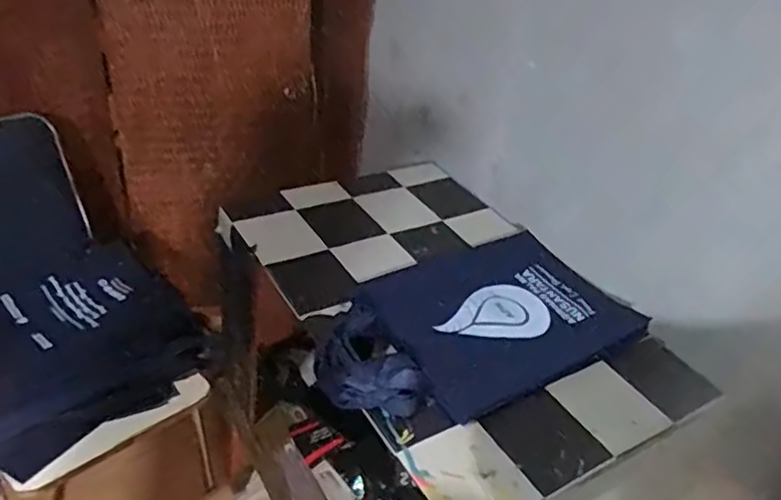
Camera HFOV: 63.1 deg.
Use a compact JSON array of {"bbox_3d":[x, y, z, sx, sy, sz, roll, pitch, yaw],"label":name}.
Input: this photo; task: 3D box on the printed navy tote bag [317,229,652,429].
[{"bbox_3d":[0.129,0.088,1.007,0.544,0.075,0.327,-15,39,-30],"label":"printed navy tote bag"}]

